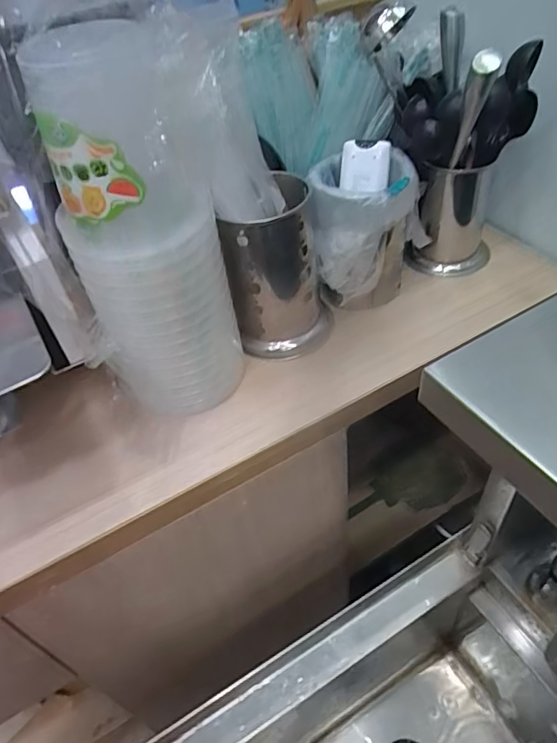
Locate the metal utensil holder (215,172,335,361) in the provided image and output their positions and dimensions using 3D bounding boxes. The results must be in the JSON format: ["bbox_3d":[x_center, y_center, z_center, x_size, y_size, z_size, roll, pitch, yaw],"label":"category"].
[{"bbox_3d":[0.001,-0.111,0.555,0.098,0.188,0.093,-5,46,2],"label":"metal utensil holder"}]

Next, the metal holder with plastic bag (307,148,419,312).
[{"bbox_3d":[0.097,-0.158,0.616,0.114,0.147,0.128,-4,46,3],"label":"metal holder with plastic bag"}]

